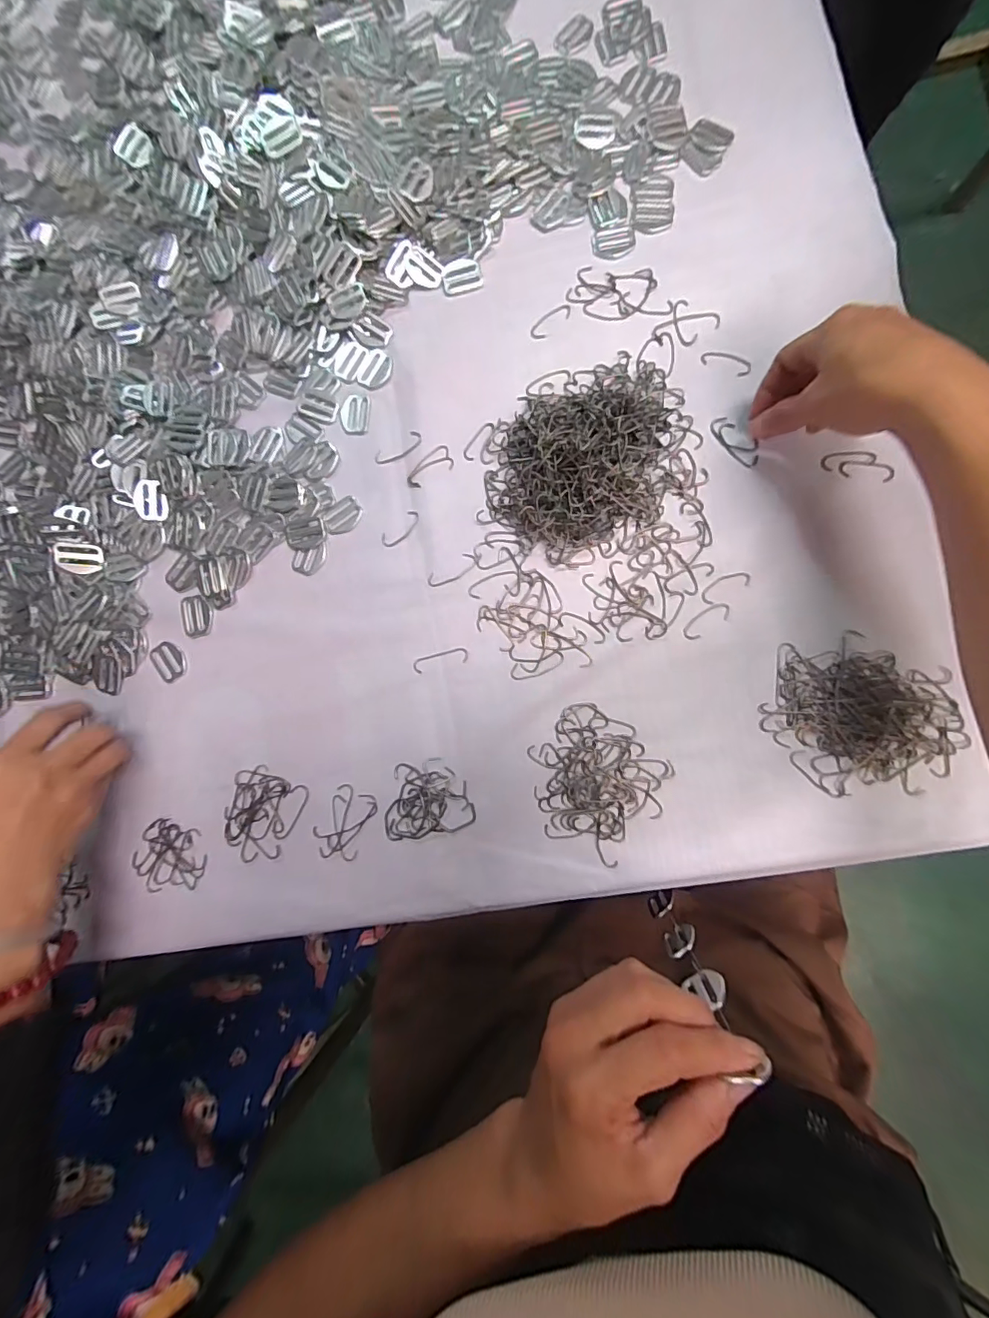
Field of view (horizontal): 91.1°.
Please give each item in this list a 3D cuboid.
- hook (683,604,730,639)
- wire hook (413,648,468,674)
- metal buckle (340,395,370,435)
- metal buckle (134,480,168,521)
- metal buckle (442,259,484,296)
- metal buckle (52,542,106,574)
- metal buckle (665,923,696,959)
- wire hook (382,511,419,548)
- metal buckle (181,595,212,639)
[{"bbox_3d":[0.153,-0.028,0.348,0.037,0.004,0.015,-33,83,2],"label":"hook"},{"bbox_3d":[-0.041,0.001,0.368,0.042,0.004,0.012,-13,84,4],"label":"wire hook"},{"bbox_3d":[-0.113,-0.198,0.393,0.023,0.004,0.033,4,86,6],"label":"metal buckle"},{"bbox_3d":[-0.280,-0.130,0.395,0.024,0.005,0.032,-3,85,5],"label":"metal buckle"},{"bbox_3d":[-0.026,-0.310,0.393,0.032,0.004,0.026,-12,84,4],"label":"metal buckle"},{"bbox_3d":[-0.335,-0.081,0.392,0.032,0.004,0.024,-2,100,-27],"label":"metal buckle"},{"bbox_3d":[0.127,0.191,0.331,0.023,0.031,0.004,-38,83,1],"label":"metal buckle"},{"bbox_3d":[-0.073,-0.101,0.380,0.036,0.004,0.014,-40,83,1],"label":"wire hook"},{"bbox_3d":[-0.238,-0.034,0.386,0.023,0.004,0.033,-2,85,5],"label":"metal buckle"}]

